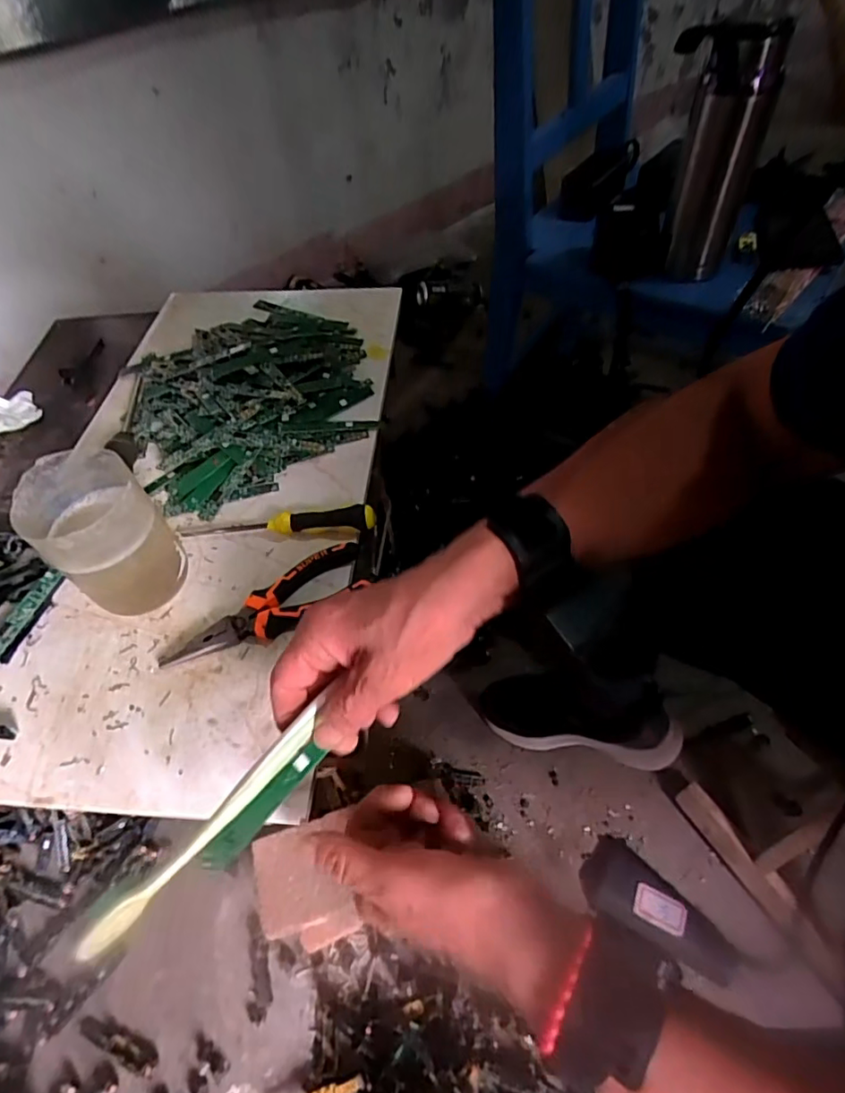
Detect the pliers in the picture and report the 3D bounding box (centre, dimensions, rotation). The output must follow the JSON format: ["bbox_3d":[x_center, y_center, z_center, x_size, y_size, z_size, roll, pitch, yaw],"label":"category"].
[{"bbox_3d":[-0.114,0.047,0.410,0.157,0.022,0.046,-31,56,-17],"label":"pliers"}]

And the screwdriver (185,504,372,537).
[{"bbox_3d":[-0.120,-0.021,0.461,0.160,0.024,0.021,-1,53,6],"label":"screwdriver"}]

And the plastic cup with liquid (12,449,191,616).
[{"bbox_3d":[-0.223,-0.007,0.391,0.072,0.097,0.071,-3,52,4],"label":"plastic cup with liquid"}]

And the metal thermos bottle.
[{"bbox_3d":[0.291,-0.400,0.572,0.104,0.216,0.065,19,57,19],"label":"metal thermos bottle"}]

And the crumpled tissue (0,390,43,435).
[{"bbox_3d":[-0.446,-0.141,0.581,0.070,0.020,0.060,-39,59,-22],"label":"crumpled tissue"}]

